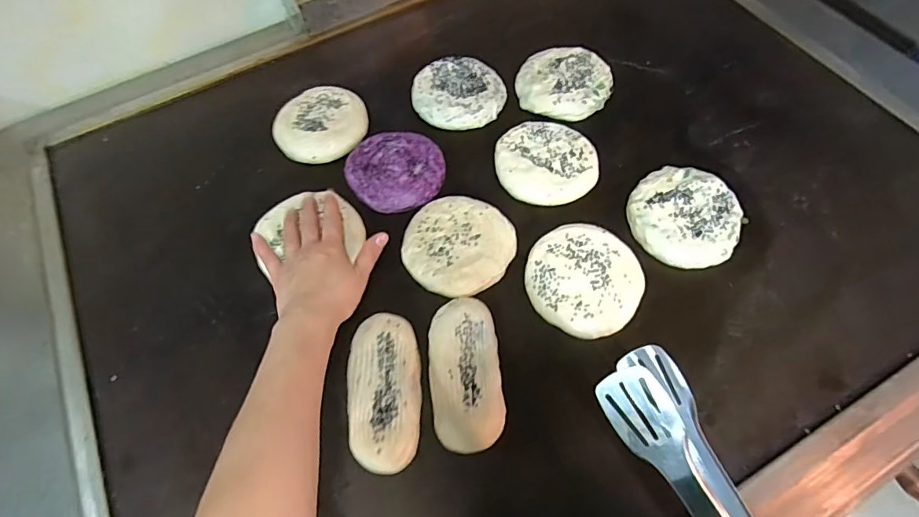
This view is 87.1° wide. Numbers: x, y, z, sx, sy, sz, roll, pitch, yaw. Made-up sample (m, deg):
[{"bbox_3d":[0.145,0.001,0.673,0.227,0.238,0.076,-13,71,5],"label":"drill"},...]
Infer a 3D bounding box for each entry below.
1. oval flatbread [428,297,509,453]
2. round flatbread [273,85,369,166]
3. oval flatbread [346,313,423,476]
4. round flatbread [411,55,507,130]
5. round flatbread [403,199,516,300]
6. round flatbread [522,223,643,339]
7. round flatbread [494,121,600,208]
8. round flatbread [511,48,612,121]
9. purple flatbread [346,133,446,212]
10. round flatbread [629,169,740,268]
[{"bbox_3d":[0.006,0.111,0.470,0.067,0.024,0.142,-6,61,0],"label":"oval flatbread"},{"bbox_3d":[-0.182,-0.175,0.637,0.117,0.027,0.122,-1,61,2],"label":"round flatbread"},{"bbox_3d":[-0.072,0.127,0.468,0.069,0.027,0.146,-4,61,1],"label":"oval flatbread"},{"bbox_3d":[-0.002,-0.224,0.653,0.119,0.022,0.115,-1,61,2],"label":"round flatbread"},{"bbox_3d":[-0.003,-0.014,0.539,0.119,0.019,0.114,-1,61,2],"label":"round flatbread"},{"bbox_3d":[0.130,0.022,0.511,0.118,0.022,0.114,-1,61,2],"label":"round flatbread"},{"bbox_3d":[0.104,-0.115,0.588,0.115,0.023,0.112,-1,61,2],"label":"round flatbread"},{"bbox_3d":[0.139,-0.233,0.647,0.121,0.024,0.112,-1,61,2],"label":"round flatbread"},{"bbox_3d":[-0.078,-0.108,0.595,0.110,0.023,0.115,-1,61,2],"label":"purple flatbread"},{"bbox_3d":[0.250,-0.048,0.543,0.114,0.026,0.117,-1,61,2],"label":"round flatbread"}]

